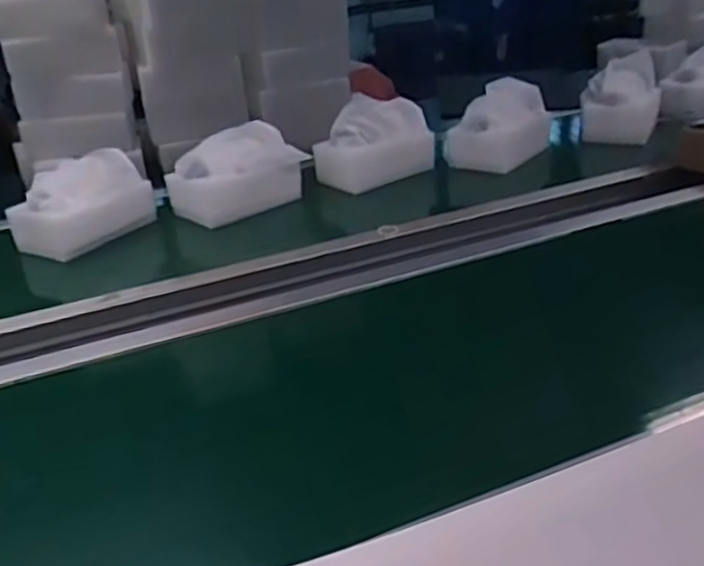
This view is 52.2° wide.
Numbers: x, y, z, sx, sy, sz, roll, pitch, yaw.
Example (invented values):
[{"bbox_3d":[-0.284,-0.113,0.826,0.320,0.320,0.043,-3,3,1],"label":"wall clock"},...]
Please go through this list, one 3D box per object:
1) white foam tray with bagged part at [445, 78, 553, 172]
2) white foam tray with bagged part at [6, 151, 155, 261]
[{"bbox_3d":[0.284,-0.293,1.393,0.152,0.155,0.163,17,33,38],"label":"white foam tray with bagged part"},{"bbox_3d":[-0.463,-0.133,1.195,0.148,0.122,0.211,14,31,34],"label":"white foam tray with bagged part"}]

